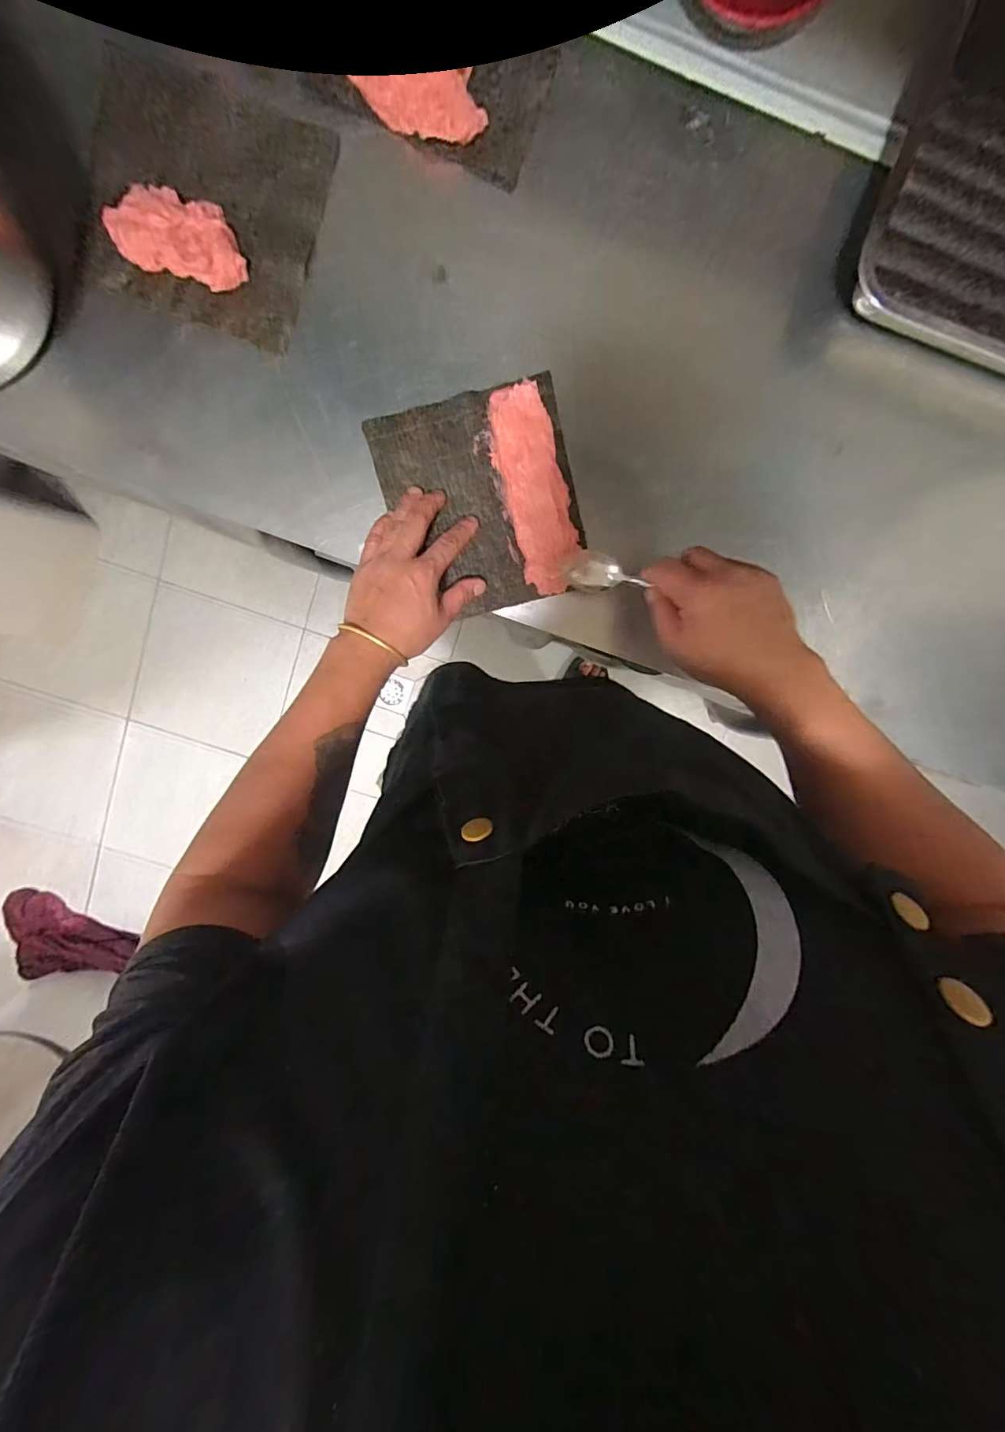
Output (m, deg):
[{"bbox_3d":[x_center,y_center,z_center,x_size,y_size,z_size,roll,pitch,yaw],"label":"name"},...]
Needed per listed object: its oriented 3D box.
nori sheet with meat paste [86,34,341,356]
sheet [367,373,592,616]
[{"bbox_3d":[-0.266,-0.454,0.418,0.198,0.031,0.187,19,99,-3],"label":"nori sheet with meat paste"},{"bbox_3d":[-0.017,-0.206,0.469,0.180,0.018,0.198,-15,99,2],"label":"sheet"}]

